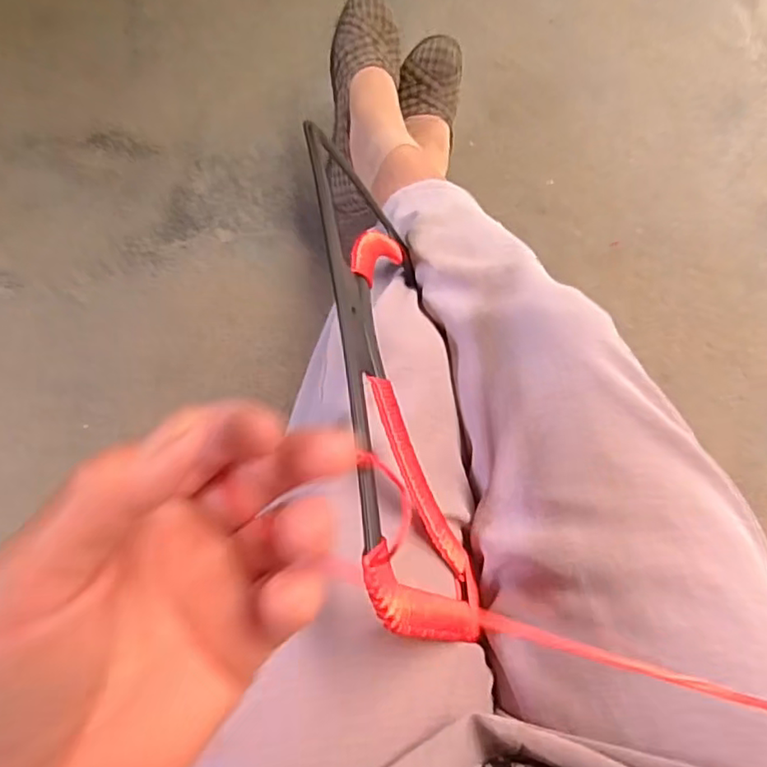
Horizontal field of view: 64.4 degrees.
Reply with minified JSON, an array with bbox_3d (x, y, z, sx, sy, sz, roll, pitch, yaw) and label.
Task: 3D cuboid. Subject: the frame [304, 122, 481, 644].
[{"bbox_3d":[0.006,0.000,0.376,0.016,0.154,0.302,-21,57,20],"label":"frame"}]

